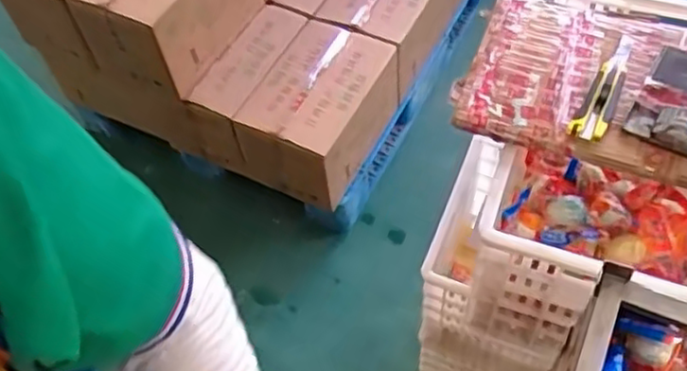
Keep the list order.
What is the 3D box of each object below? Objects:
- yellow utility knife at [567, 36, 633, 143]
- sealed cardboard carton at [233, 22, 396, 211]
[{"bbox_3d":[0.326,-0.124,0.838,0.040,0.014,0.184,24,60,20],"label":"yellow utility knife"},{"bbox_3d":[-0.055,-0.191,1.853,0.291,0.250,0.405,21,59,19],"label":"sealed cardboard carton"}]

